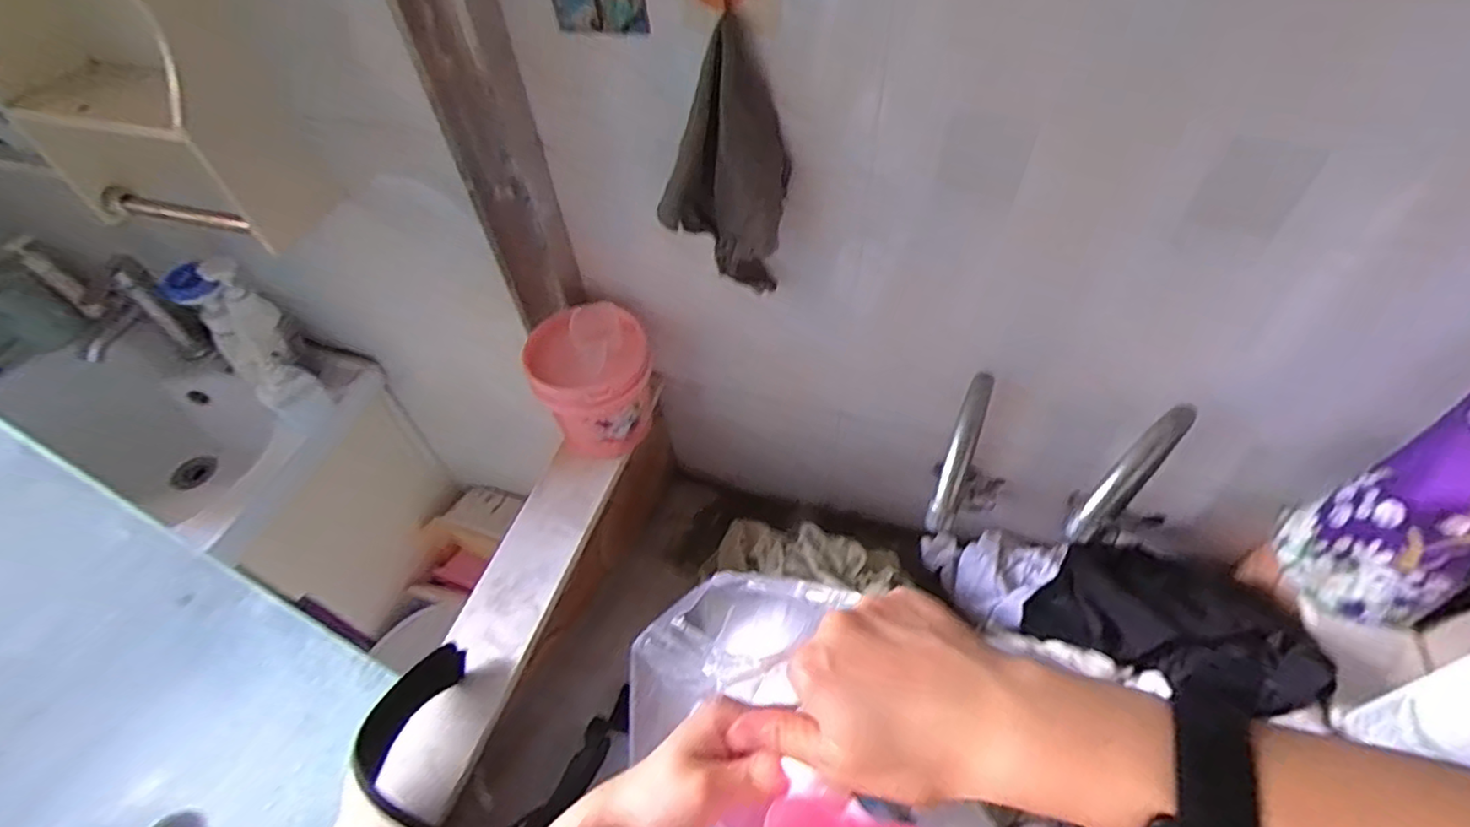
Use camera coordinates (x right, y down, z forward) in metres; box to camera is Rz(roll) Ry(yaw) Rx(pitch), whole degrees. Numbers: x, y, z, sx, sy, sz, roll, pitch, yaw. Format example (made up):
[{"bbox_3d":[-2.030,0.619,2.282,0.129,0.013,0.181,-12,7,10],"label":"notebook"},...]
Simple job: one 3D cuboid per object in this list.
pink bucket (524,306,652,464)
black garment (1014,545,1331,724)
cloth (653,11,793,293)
[{"bbox_3d":[-0.144,-0.031,0.661,0.114,0.132,0.106,-1,52,2],"label":"pink bucket"},{"bbox_3d":[0.411,0.191,0.606,0.211,0.115,0.150,23,57,19],"label":"black garment"},{"bbox_3d":[-0.007,-0.178,0.503,0.097,0.202,0.051,5,53,7],"label":"cloth"}]

